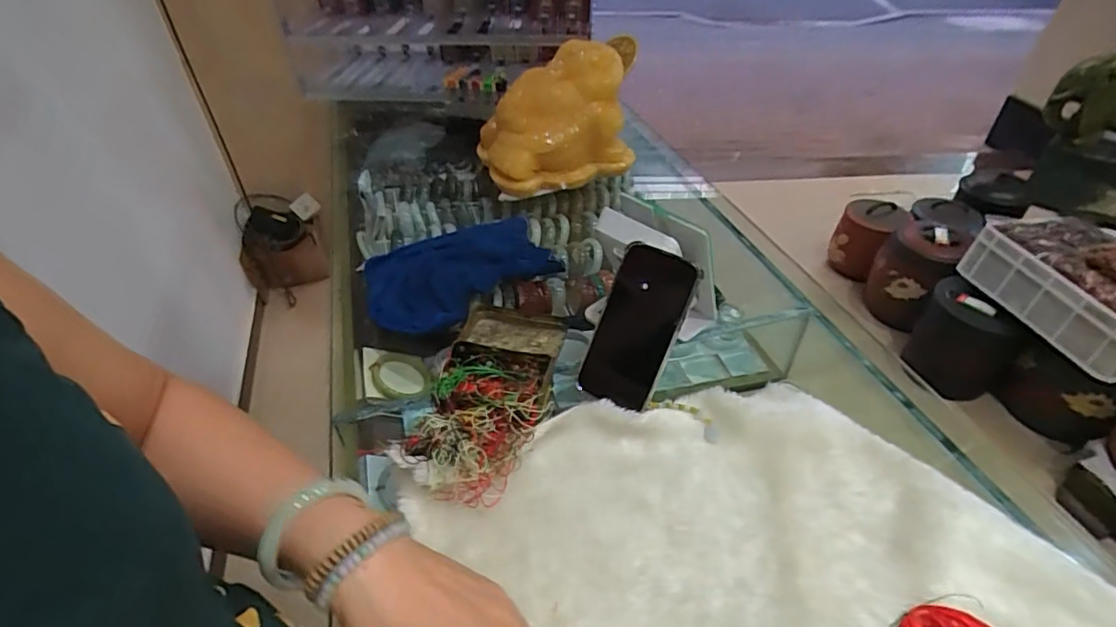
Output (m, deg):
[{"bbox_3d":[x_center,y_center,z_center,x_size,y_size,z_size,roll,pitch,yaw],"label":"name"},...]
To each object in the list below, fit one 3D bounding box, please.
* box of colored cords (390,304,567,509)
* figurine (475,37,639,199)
[{"bbox_3d":[-0.064,0.074,0.548,0.113,0.042,0.234,6,42,9],"label":"box of colored cords"},{"bbox_3d":[0.006,-0.313,0.885,0.257,0.180,0.149,-15,43,-15],"label":"figurine"}]

